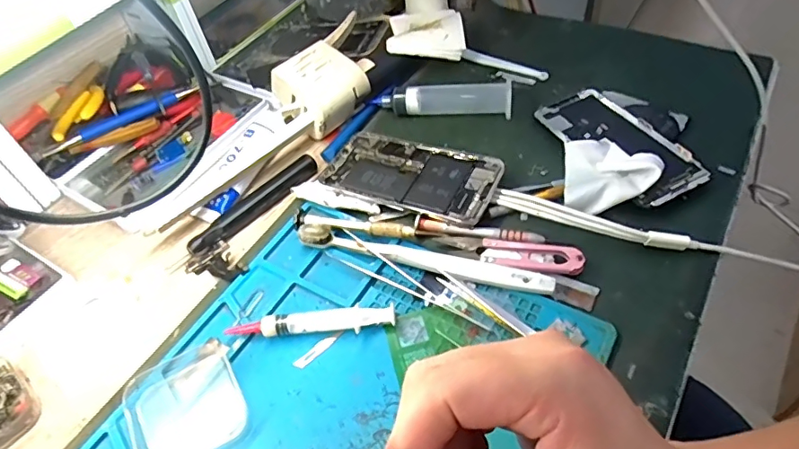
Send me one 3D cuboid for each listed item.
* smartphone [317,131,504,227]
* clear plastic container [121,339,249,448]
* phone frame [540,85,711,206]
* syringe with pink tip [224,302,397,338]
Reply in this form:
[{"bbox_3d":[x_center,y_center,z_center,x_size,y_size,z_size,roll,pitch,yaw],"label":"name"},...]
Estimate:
[{"bbox_3d":[0.008,-0.043,0.428,0.142,0.011,0.067,22,56,22],"label":"smartphone"},{"bbox_3d":[-0.131,0.107,0.319,0.061,0.016,0.068,-26,53,-15],"label":"clear plastic container"},{"bbox_3d":[0.178,-0.071,0.427,0.066,0.014,0.139,-23,48,-15],"label":"phone frame"},{"bbox_3d":[-0.058,0.065,0.347,0.111,0.013,0.014,-6,50,1],"label":"syringe with pink tip"}]

